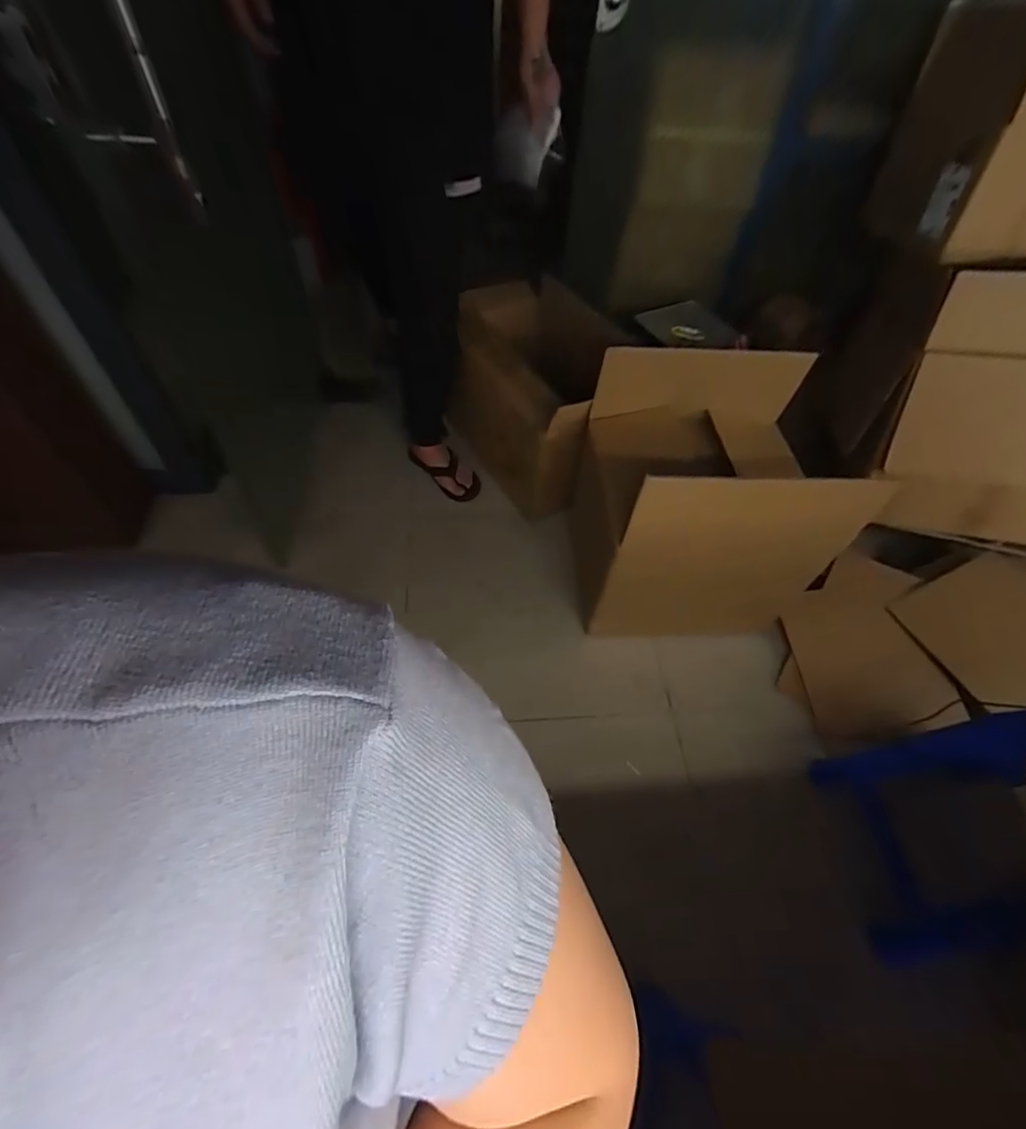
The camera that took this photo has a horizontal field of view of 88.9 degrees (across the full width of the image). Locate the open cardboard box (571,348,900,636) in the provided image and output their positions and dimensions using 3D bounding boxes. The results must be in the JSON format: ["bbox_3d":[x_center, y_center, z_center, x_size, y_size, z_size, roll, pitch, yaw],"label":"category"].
[{"bbox_3d":[0.414,-0.139,1.166,0.464,0.473,0.435,-2,54,-5],"label":"open cardboard box"}]

